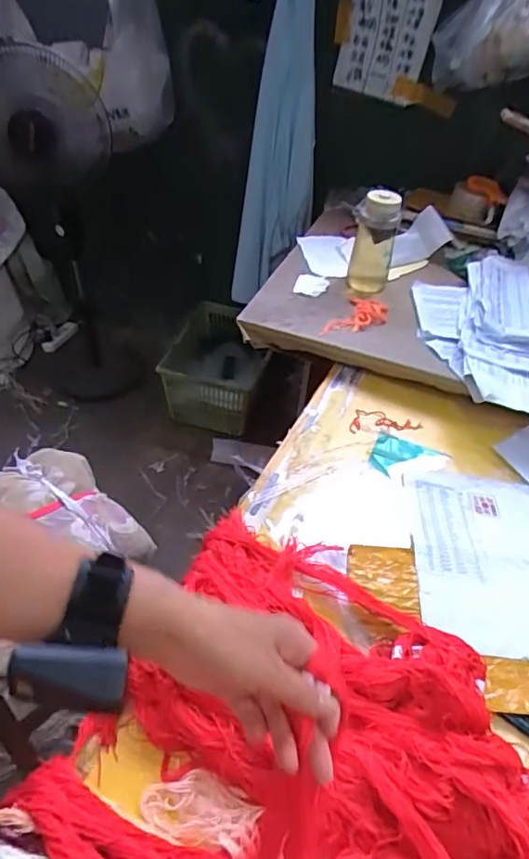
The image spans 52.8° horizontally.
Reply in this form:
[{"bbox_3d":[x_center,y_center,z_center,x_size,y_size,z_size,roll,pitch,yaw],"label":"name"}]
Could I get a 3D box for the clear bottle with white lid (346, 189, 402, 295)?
[{"bbox_3d":[0.221,-0.386,1.075,0.079,0.178,0.079,15,45,12],"label":"clear bottle with white lid"}]

